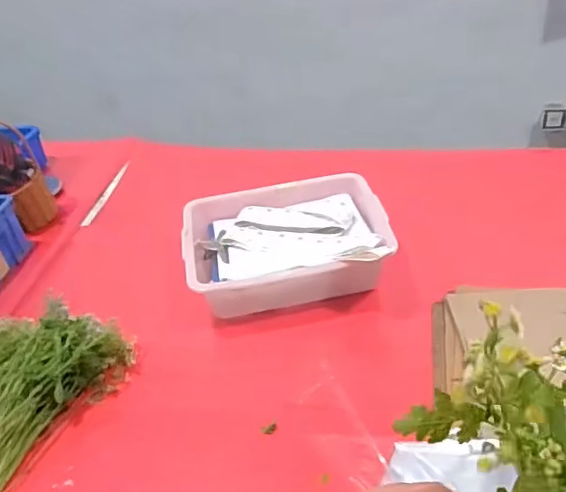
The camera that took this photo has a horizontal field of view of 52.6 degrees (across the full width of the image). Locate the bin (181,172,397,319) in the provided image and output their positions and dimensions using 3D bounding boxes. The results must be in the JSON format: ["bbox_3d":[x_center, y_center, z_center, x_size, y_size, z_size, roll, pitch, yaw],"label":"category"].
[{"bbox_3d":[0.008,0.002,1.171,0.398,0.137,0.332,-7,38,1],"label":"bin"}]

